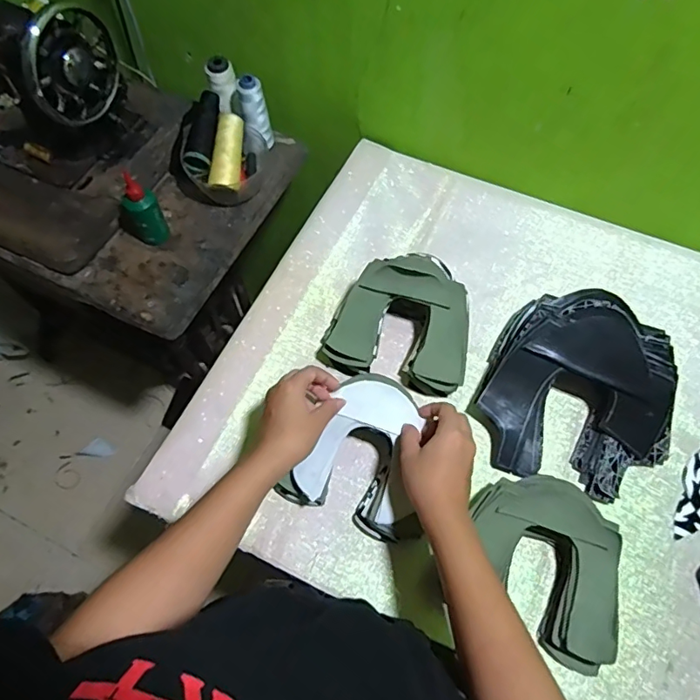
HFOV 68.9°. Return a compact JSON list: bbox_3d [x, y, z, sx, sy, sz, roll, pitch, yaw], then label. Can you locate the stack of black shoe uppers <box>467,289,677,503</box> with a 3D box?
[{"bbox_3d":[0.262,0.034,0.573,0.207,0.087,0.219,15,65,8],"label":"stack of black shoe uppers"}]

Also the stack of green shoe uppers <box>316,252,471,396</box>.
[{"bbox_3d":[0.060,-0.041,0.623,0.173,0.074,0.151,10,64,6],"label":"stack of green shoe uppers"}]

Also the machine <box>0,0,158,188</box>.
[{"bbox_3d":[-0.520,-0.409,0.729,0.394,0.207,0.162,21,66,11],"label":"machine"}]

